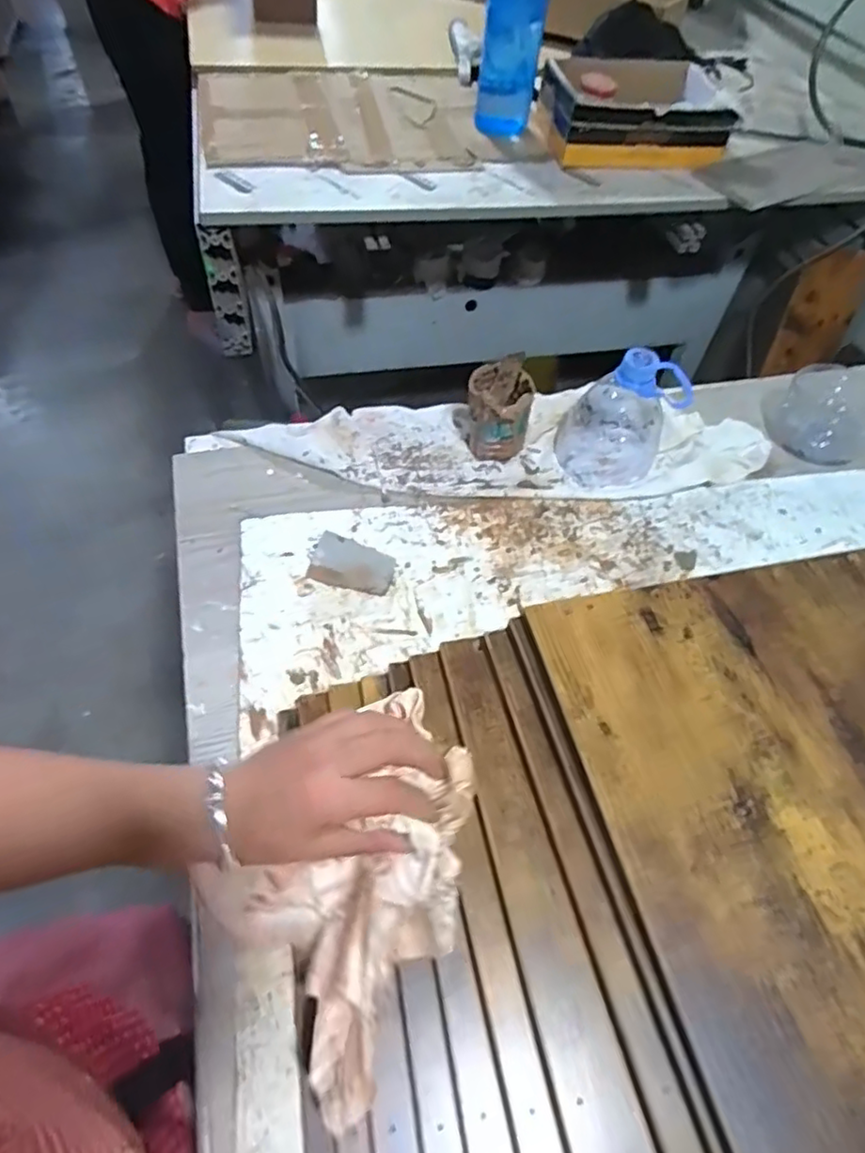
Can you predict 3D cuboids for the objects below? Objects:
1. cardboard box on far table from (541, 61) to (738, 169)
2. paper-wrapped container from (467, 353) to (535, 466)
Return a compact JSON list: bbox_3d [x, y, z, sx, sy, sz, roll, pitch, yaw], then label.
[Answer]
[{"bbox_3d":[0.369,-0.850,1.149,0.307,0.114,0.223,0,55,-5],"label":"cardboard box on far table"},{"bbox_3d":[0.063,-0.165,0.629,0.066,0.076,0.070,6,55,0],"label":"paper-wrapped container"}]

